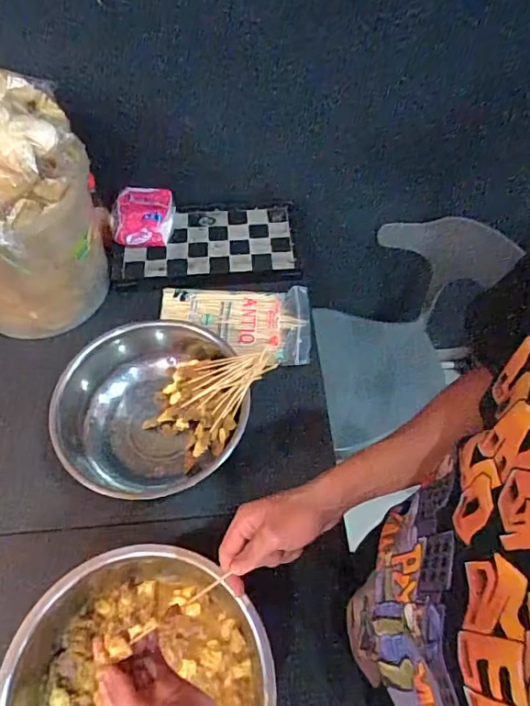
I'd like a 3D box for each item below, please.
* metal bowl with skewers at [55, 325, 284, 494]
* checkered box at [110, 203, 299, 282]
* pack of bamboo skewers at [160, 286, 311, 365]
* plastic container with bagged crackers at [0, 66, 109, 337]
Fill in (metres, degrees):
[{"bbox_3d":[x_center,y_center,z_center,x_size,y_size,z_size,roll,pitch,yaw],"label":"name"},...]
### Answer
[{"bbox_3d":[-0.166,0.090,0.792,0.271,0.139,0.286,0,60,0],"label":"metal bowl with skewers"},{"bbox_3d":[-0.115,-0.213,0.981,0.339,0.027,0.175,-3,60,-2],"label":"checkered box"},{"bbox_3d":[-0.053,-0.058,0.897,0.264,0.017,0.141,5,60,2],"label":"pack of bamboo skewers"},{"bbox_3d":[-0.383,-0.211,0.793,0.225,0.333,0.279,21,62,12],"label":"plastic container with bagged crackers"}]

